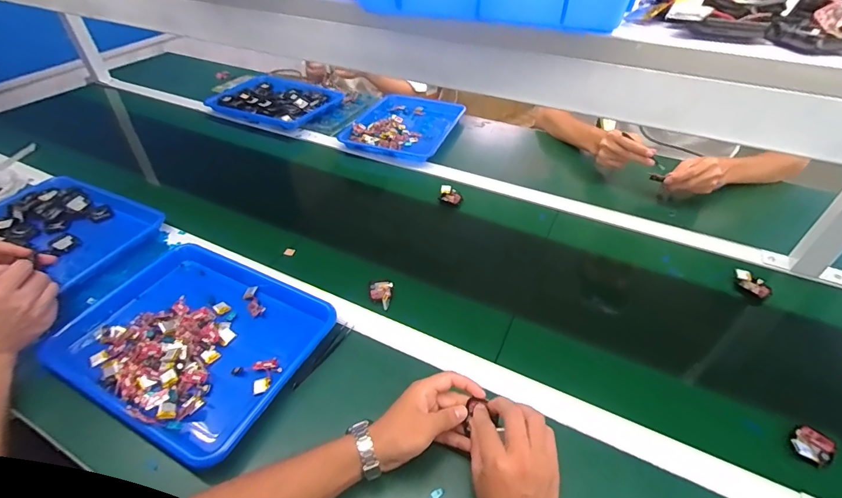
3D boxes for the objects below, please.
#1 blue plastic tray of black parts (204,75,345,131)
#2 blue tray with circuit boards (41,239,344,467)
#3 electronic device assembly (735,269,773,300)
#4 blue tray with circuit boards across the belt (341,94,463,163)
[{"bbox_3d":[-0.416,-0.434,1.184,0.333,0.029,0.253,19,45,19],"label":"blue plastic tray of black parts"},{"bbox_3d":[-0.311,0.120,0.571,0.329,0.039,0.258,20,46,19],"label":"blue tray with circuit boards"},{"bbox_3d":[0.552,0.058,0.678,0.029,0.020,0.058,-16,45,-18],"label":"electronic device assembly"},{"bbox_3d":[-0.041,-0.335,1.109,0.259,0.042,0.351,14,44,14],"label":"blue tray with circuit boards across the belt"}]

